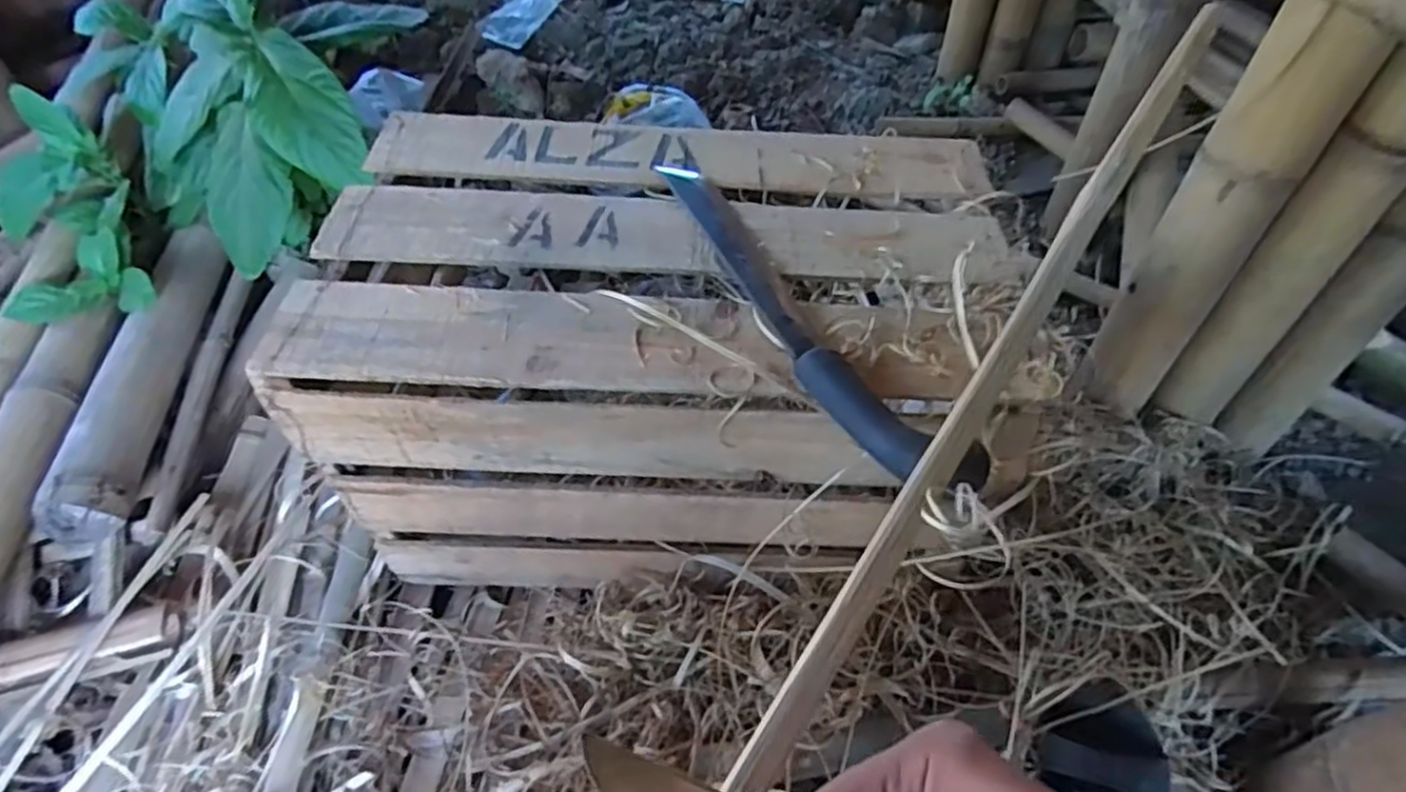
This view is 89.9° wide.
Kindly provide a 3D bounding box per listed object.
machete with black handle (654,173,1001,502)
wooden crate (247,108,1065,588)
[{"bbox_3d":[0.061,-0.072,0.550,0.073,0.028,0.391,-25,56,-21],"label":"machete with black handle"},{"bbox_3d":[-0.034,-0.033,0.711,0.581,0.312,0.352,4,50,1],"label":"wooden crate"}]

